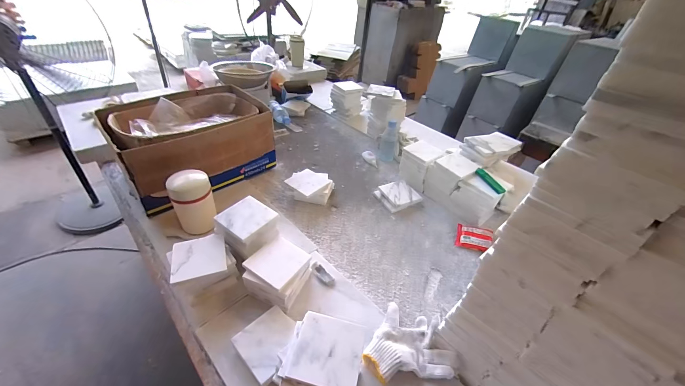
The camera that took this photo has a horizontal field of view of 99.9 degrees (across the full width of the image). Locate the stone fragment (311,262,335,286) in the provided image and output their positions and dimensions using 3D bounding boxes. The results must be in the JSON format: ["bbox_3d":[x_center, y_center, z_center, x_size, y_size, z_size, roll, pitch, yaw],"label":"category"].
[{"bbox_3d":[-0.044,0.189,0.673,0.029,0.013,0.068,-30,53,-35],"label":"stone fragment"}]

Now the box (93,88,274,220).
[{"bbox_3d":[-0.460,-0.165,0.911,0.405,0.219,0.333,-27,51,-34],"label":"box"}]

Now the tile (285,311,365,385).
[{"bbox_3d":[-0.022,0.237,0.436,0.101,0.009,0.098,13,41,7],"label":"tile"}]

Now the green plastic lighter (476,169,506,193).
[{"bbox_3d":[0.416,-0.039,0.817,0.026,0.009,0.115,-5,42,-14],"label":"green plastic lighter"}]

